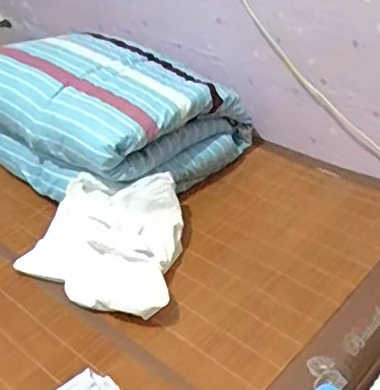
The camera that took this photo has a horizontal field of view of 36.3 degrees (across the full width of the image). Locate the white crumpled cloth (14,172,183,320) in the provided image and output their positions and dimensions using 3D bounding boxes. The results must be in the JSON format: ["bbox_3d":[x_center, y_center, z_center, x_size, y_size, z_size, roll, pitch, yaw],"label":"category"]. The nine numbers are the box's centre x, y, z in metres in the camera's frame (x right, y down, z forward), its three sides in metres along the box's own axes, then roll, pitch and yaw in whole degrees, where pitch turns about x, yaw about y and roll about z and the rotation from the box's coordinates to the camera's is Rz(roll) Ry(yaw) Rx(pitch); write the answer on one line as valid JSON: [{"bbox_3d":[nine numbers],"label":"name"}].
[{"bbox_3d":[-0.199,0.094,1.279,0.373,0.124,0.317,6,39,14],"label":"white crumpled cloth"}]

